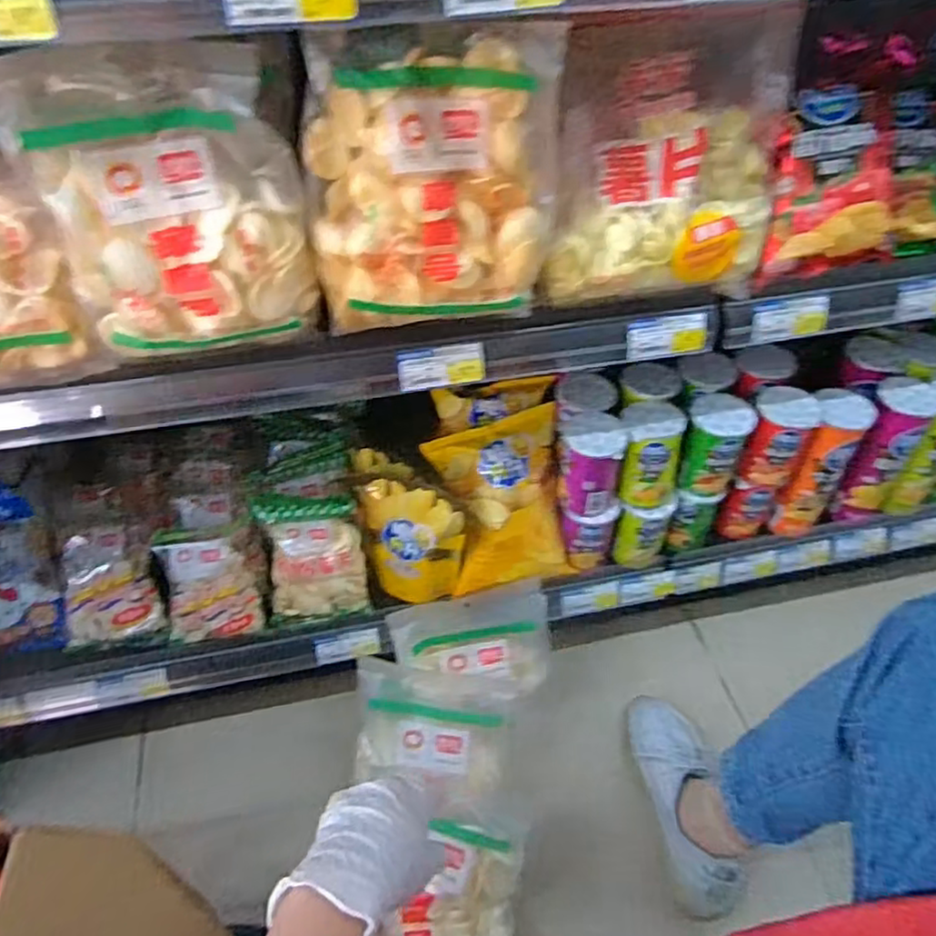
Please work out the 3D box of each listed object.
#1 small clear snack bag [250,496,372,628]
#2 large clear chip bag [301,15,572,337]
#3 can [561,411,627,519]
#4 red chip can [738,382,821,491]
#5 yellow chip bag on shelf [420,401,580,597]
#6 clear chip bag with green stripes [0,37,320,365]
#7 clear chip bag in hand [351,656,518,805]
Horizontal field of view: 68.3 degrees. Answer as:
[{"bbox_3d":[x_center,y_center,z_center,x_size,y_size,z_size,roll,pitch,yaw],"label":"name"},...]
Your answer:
[{"bbox_3d":[-0.183,0.111,0.820,0.117,0.141,0.086,-5,47,-4],"label":"small clear snack bag"},{"bbox_3d":[-0.025,-0.211,0.529,0.185,0.207,0.059,-4,47,-3],"label":"large clear chip bag"},{"bbox_3d":[0.145,-0.002,0.818,0.073,0.114,0.078,5,47,5],"label":"can"},{"bbox_3d":[0.372,-0.033,0.836,0.066,0.116,0.066,0,47,0],"label":"red chip can"},{"bbox_3d":[0.057,0.043,0.852,0.183,0.210,0.060,-14,11,-17],"label":"yellow chip bag on shelf"},{"bbox_3d":[-0.215,-0.187,0.515,0.177,0.220,0.054,-16,49,-14],"label":"clear chip bag with green stripes"},{"bbox_3d":[-0.042,0.297,0.765,0.174,0.040,0.133,9,66,-2],"label":"clear chip bag in hand"}]

